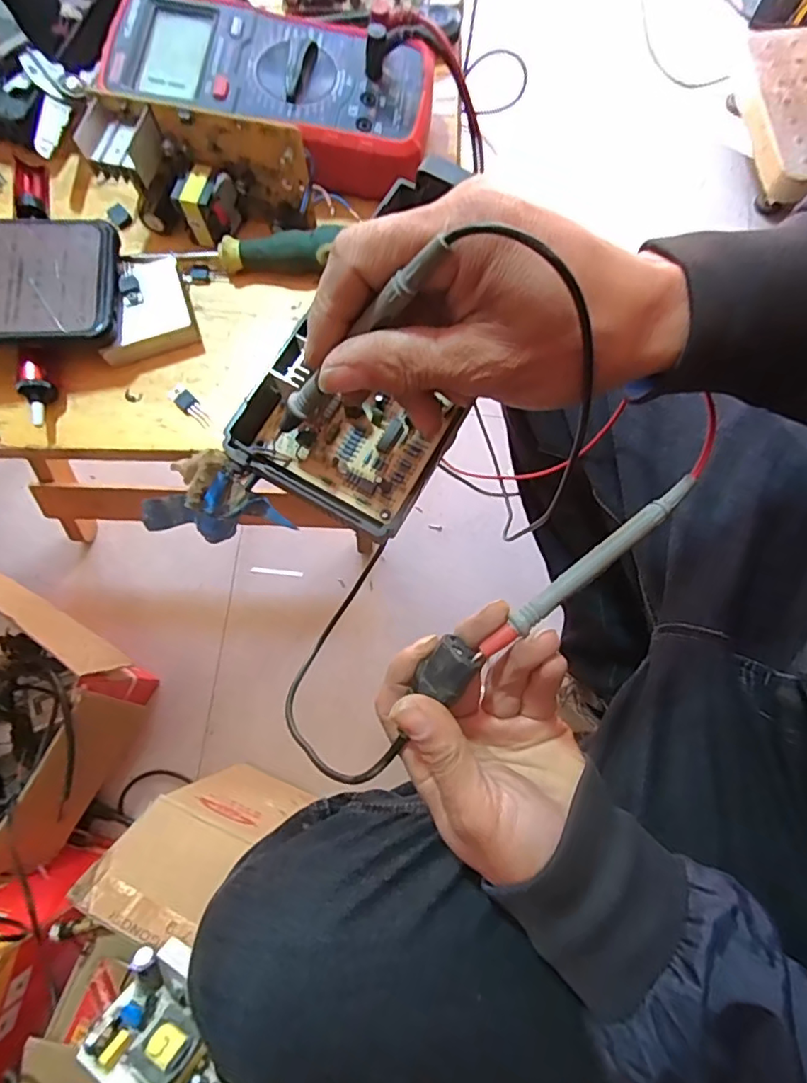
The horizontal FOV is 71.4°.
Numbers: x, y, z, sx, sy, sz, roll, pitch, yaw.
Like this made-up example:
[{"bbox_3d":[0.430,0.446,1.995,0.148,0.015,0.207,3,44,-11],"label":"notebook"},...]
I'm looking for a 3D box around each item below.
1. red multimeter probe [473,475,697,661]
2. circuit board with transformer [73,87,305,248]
[{"bbox_3d":[0.086,0.013,0.263,0.127,0.007,0.010,-40,78,1],"label":"red multimeter probe"},{"bbox_3d":[-0.113,-0.201,0.312,0.111,0.056,0.036,12,77,4],"label":"circuit board with transformer"}]

